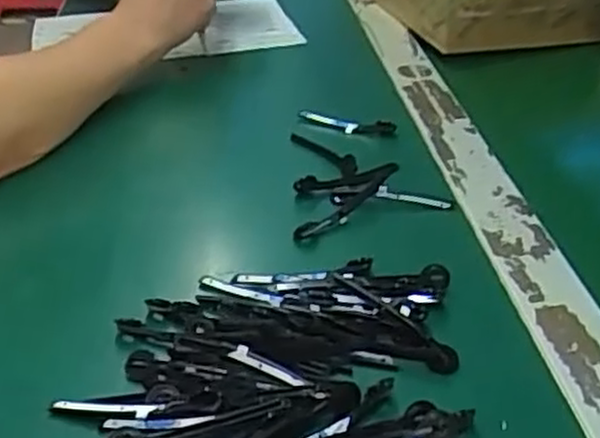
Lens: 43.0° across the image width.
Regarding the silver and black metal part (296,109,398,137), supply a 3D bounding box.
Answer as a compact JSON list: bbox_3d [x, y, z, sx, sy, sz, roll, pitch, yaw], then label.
[{"bbox_3d":[0.032,-0.068,0.540,0.072,0.009,0.010,14,35,19],"label":"silver and black metal part"}]

